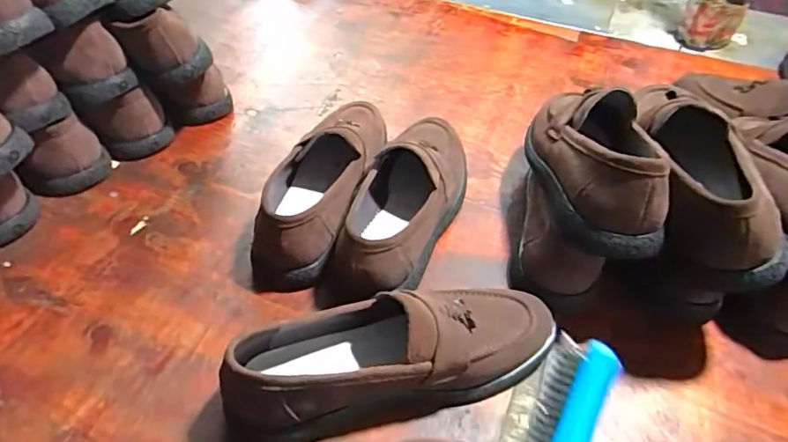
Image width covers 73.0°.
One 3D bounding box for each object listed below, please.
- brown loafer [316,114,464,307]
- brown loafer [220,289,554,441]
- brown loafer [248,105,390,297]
[{"bbox_3d":[0.012,-0.024,0.556,0.093,0.082,0.277,21,49,15],"label":"brown loafer"},{"bbox_3d":[0.006,0.103,0.428,0.265,0.087,0.094,-8,48,-11],"label":"brown loafer"},{"bbox_3d":[-0.076,-0.051,0.575,0.087,0.083,0.266,15,47,10],"label":"brown loafer"}]

